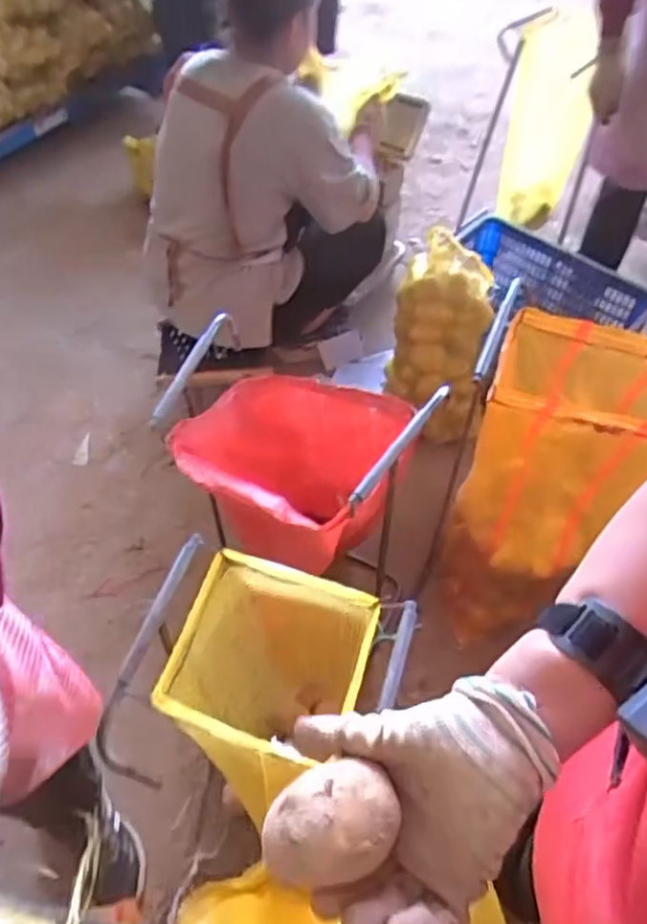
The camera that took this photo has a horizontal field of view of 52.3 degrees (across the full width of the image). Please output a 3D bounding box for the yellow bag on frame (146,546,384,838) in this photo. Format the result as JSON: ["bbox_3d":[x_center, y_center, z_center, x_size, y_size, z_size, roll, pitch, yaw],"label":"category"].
[{"bbox_3d":[-0.054,0.317,0.855,0.197,0.471,0.198,10,55,7],"label":"yellow bag on frame"}]

